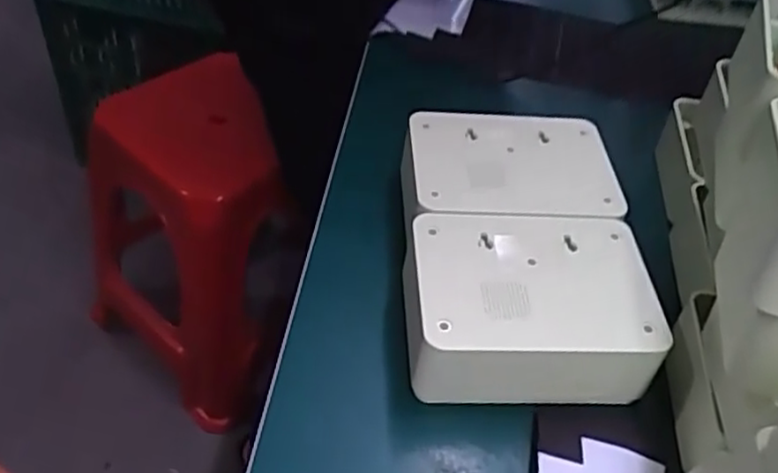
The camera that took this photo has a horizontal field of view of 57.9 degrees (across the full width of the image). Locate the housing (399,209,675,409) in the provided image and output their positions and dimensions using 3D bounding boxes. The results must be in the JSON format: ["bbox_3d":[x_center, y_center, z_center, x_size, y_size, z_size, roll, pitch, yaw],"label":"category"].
[{"bbox_3d":[0.083,0.042,0.430,0.145,0.055,0.105,2,46,-3],"label":"housing"}]

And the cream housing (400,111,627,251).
[{"bbox_3d":[0.080,-0.036,0.503,0.150,0.053,0.113,1,46,-4],"label":"cream housing"}]

